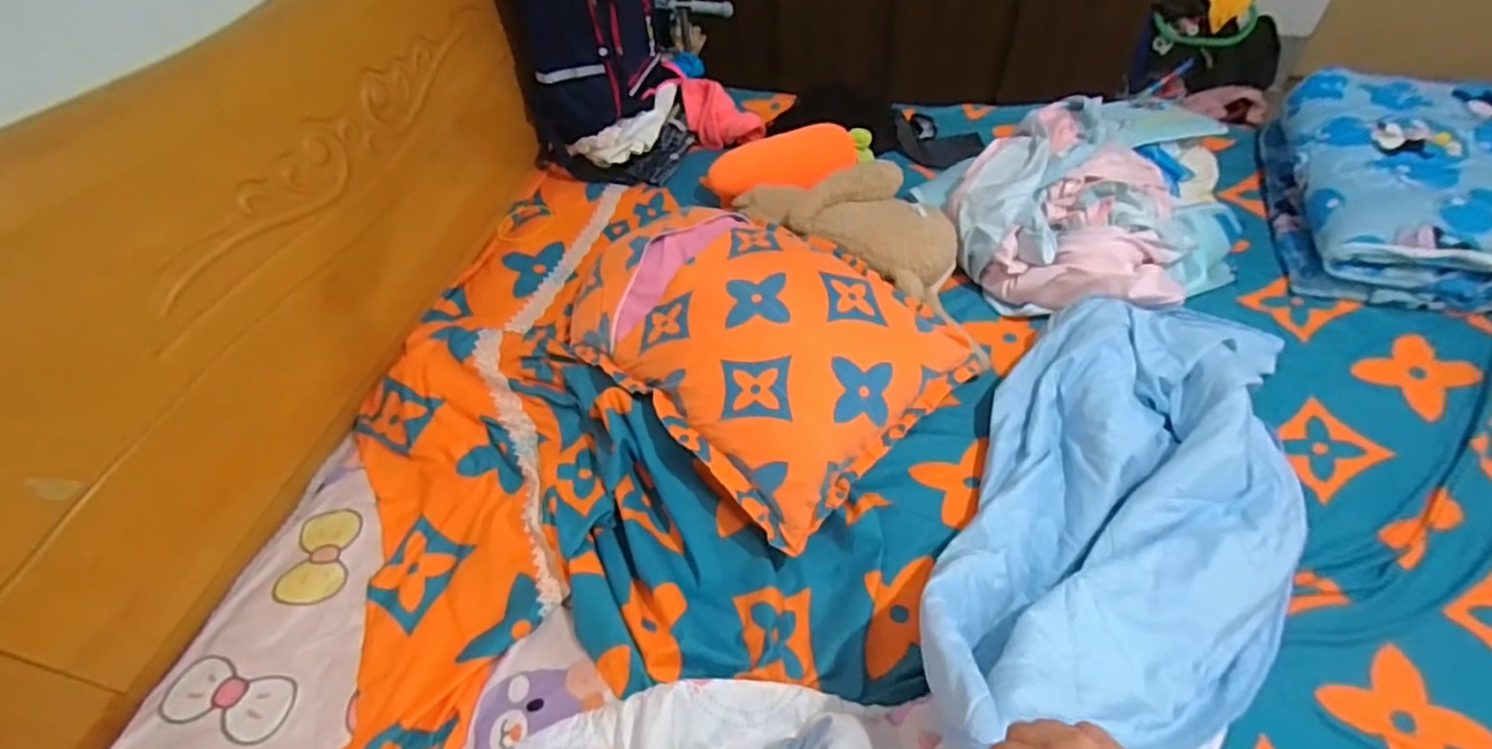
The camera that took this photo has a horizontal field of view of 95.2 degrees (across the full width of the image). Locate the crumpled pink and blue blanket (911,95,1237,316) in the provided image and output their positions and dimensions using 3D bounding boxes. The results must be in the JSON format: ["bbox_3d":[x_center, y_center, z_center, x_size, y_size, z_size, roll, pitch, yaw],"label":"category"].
[{"bbox_3d":[0.696,-0.340,1.292,0.639,0.167,0.491,-17,51,-9],"label":"crumpled pink and blue blanket"}]

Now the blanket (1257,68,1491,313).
[{"bbox_3d":[1.261,-0.332,1.234,0.480,0.168,0.509,9,52,12],"label":"blanket"}]

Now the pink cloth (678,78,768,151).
[{"bbox_3d":[-0.066,-0.611,1.623,0.231,0.103,0.108,35,62,29],"label":"pink cloth"}]

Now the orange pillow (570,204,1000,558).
[{"bbox_3d":[0.002,-0.101,1.084,0.445,0.153,0.614,-37,57,-23],"label":"orange pillow"}]

